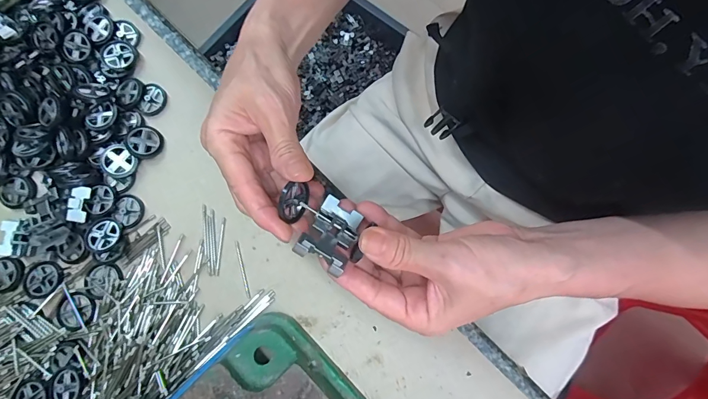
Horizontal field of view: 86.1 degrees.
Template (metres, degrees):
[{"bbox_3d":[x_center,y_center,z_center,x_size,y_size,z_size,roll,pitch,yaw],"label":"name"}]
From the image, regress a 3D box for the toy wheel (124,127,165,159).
[{"bbox_3d":[-0.171,-0.047,0.309,0.026,0.009,0.024,-13,77,-1],"label":"toy wheel"}]

